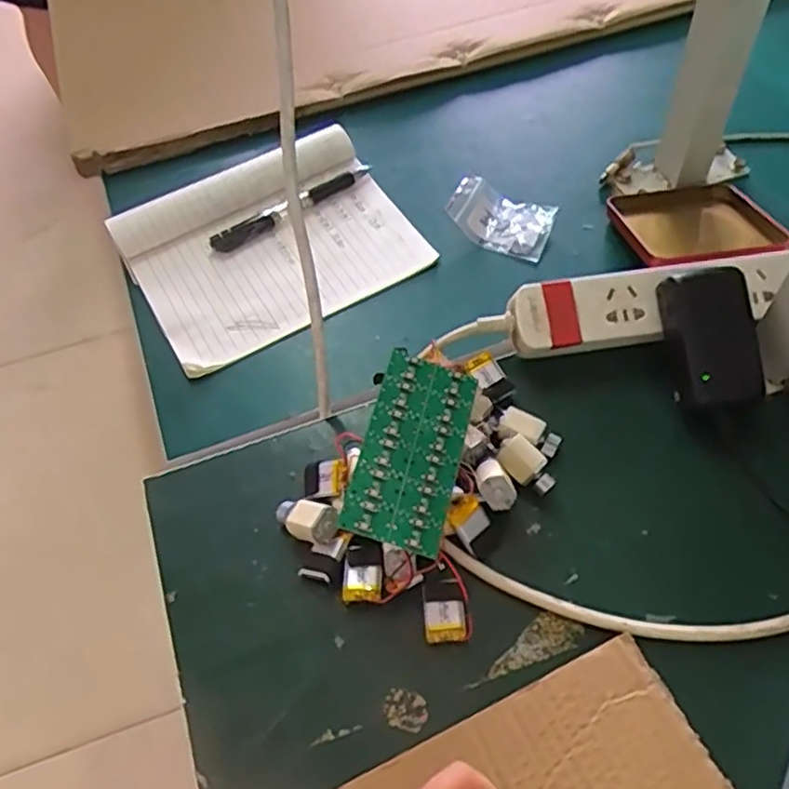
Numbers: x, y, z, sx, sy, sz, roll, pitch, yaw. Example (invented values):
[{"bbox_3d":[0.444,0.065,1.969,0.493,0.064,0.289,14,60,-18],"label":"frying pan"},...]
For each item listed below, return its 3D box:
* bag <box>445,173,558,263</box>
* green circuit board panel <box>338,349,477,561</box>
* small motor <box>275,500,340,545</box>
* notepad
[{"bbox_3d":[0.081,-0.135,0.523,0.075,0.024,0.051,21,58,20],"label":"bag"},{"bbox_3d":[0.010,0.029,0.367,0.051,0.005,0.106,20,59,-3],"label":"green circuit board panel"},{"bbox_3d":[-0.048,0.070,0.384,0.043,0.013,0.018,7,52,36],"label":"small motor"},{"bbox_3d":[-0.092,-0.116,0.514,0.198,0.029,0.154,-28,56,-15],"label":"notepad"}]

